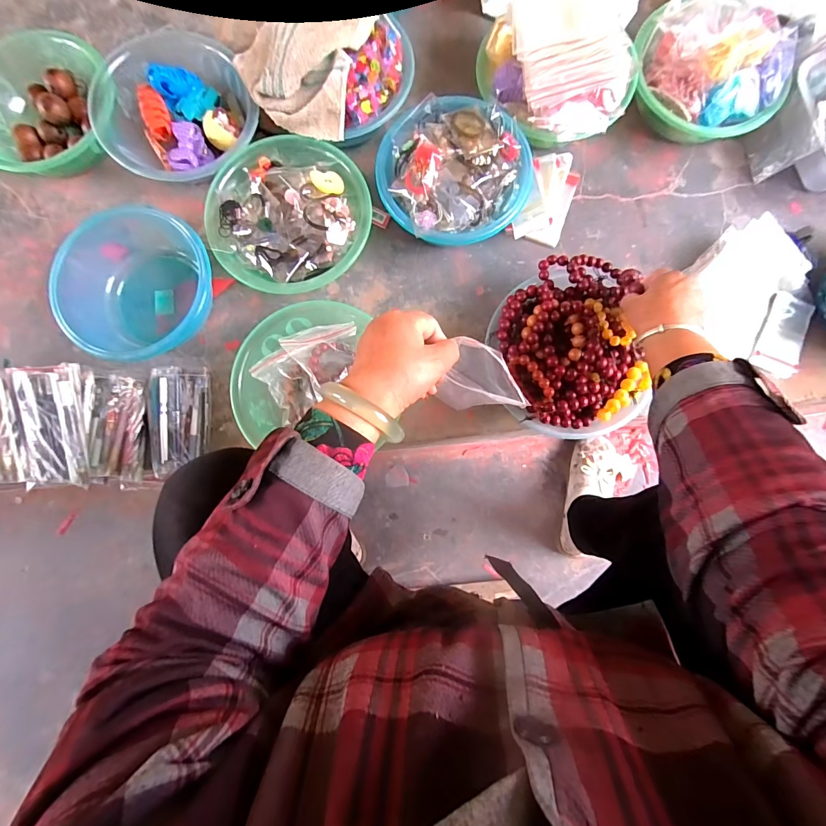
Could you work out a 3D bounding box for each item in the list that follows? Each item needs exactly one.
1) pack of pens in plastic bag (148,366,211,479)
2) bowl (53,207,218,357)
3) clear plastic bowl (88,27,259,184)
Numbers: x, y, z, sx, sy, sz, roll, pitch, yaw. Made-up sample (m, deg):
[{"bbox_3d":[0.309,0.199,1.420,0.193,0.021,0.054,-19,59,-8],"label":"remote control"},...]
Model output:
[{"bbox_3d":[-0.346,0.011,0.574,0.081,0.018,0.154,-3,92,-22],"label":"pack of pens in plastic bag"},{"bbox_3d":[-0.407,-0.185,0.572,0.207,0.085,0.208,0,83,0],"label":"bowl"},{"bbox_3d":[-0.371,-0.480,0.614,0.219,0.090,0.224,0,83,0],"label":"clear plastic bowl"}]

